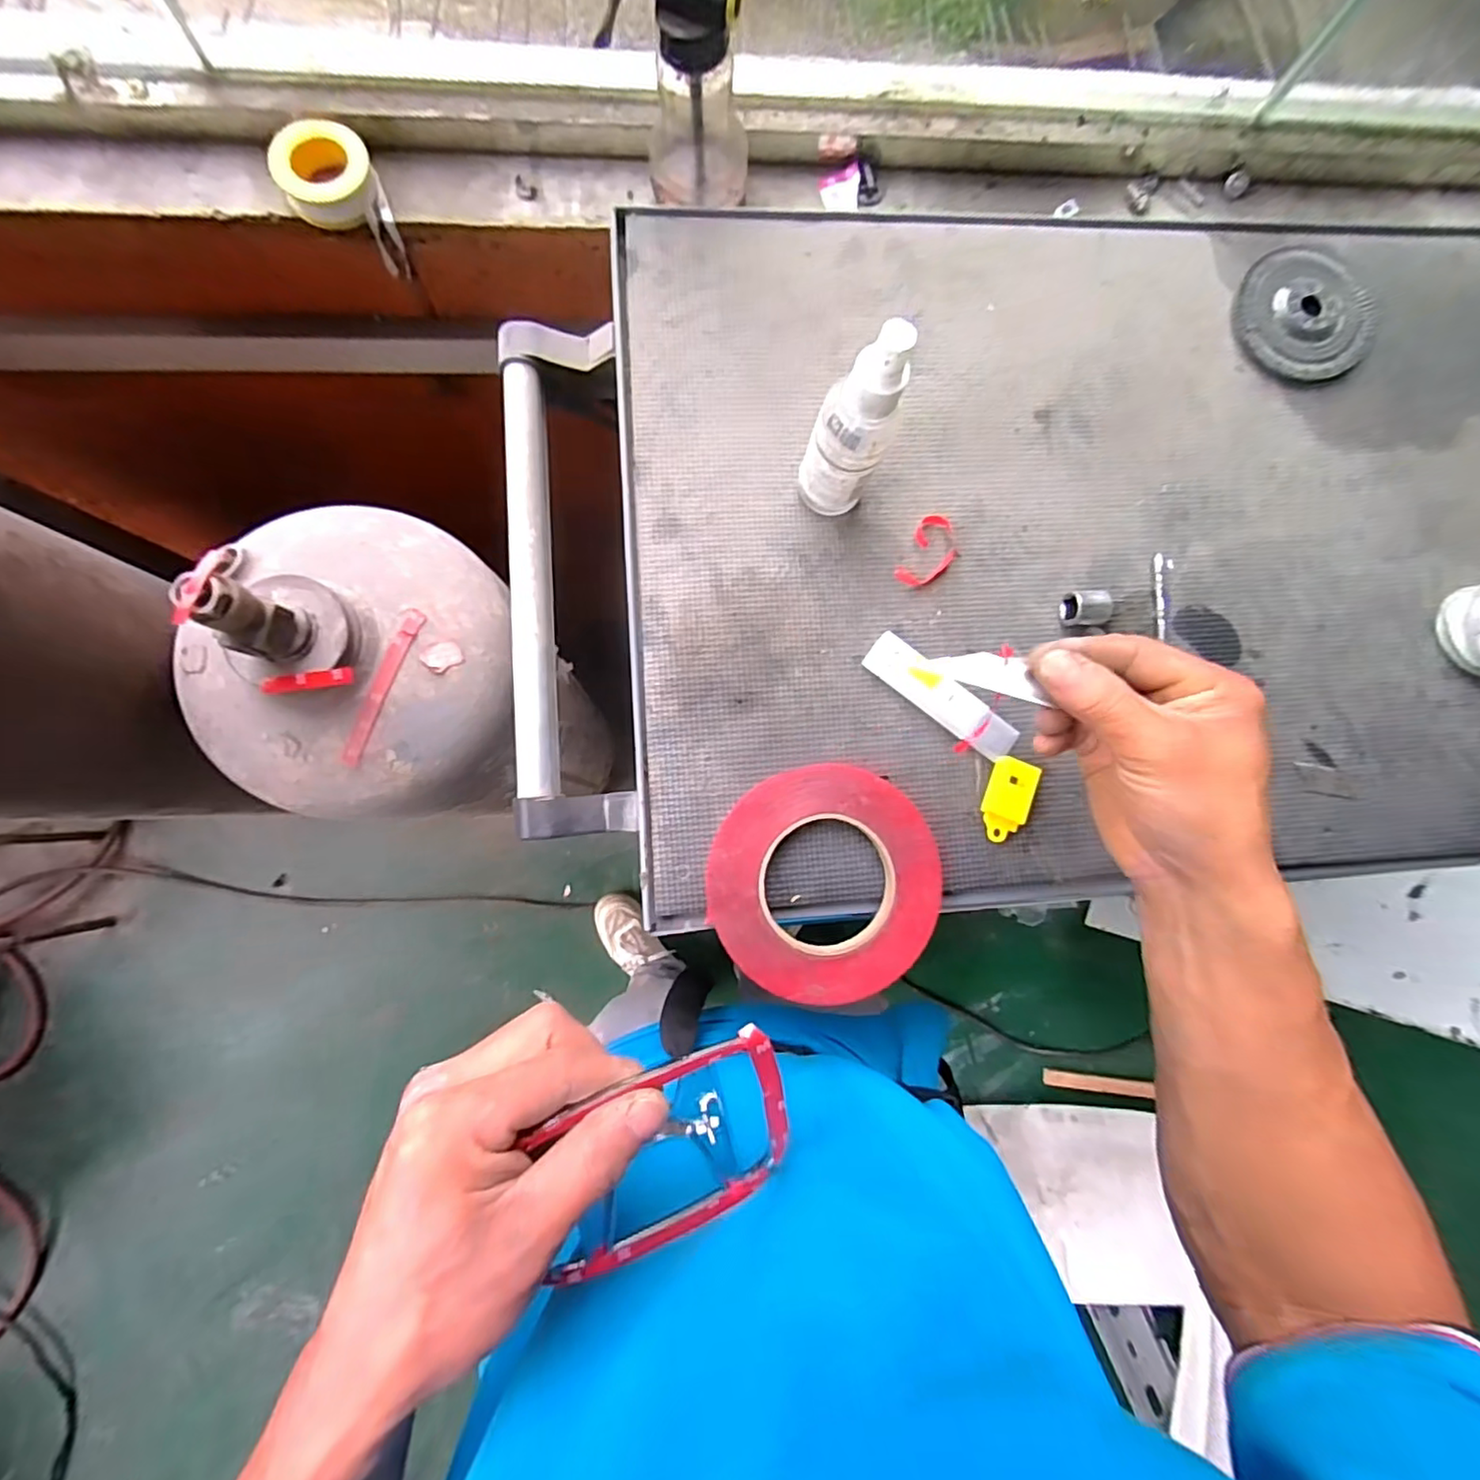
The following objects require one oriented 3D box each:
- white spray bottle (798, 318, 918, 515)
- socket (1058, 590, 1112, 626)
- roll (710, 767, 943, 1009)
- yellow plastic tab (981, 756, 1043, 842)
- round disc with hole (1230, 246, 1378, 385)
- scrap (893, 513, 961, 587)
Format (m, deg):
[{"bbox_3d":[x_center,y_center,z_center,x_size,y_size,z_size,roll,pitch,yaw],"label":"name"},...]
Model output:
[{"bbox_3d":[0.059,-0.161,0.334,0.036,0.130,0.032,-16,86,-5],"label":"white spray bottle"},{"bbox_3d":[0.221,-0.084,0.398,0.025,0.026,0.020,4,85,-4],"label":"socket"},{"bbox_3d":[0.051,0.083,0.370,0.135,0.012,0.133,0,85,-4],"label":"roll"},{"bbox_3d":[0.166,0.037,0.386,0.026,0.014,0.051,18,84,-2],"label":"yellow plastic tab"},{"bbox_3d":[0.388,-0.292,0.429,0.089,0.012,0.092,0,85,-4],"label":"round disc with hole"},{"bbox_3d":[0.123,-0.119,0.400,0.031,0.006,0.049,27,84,-1],"label":"scrap"}]

